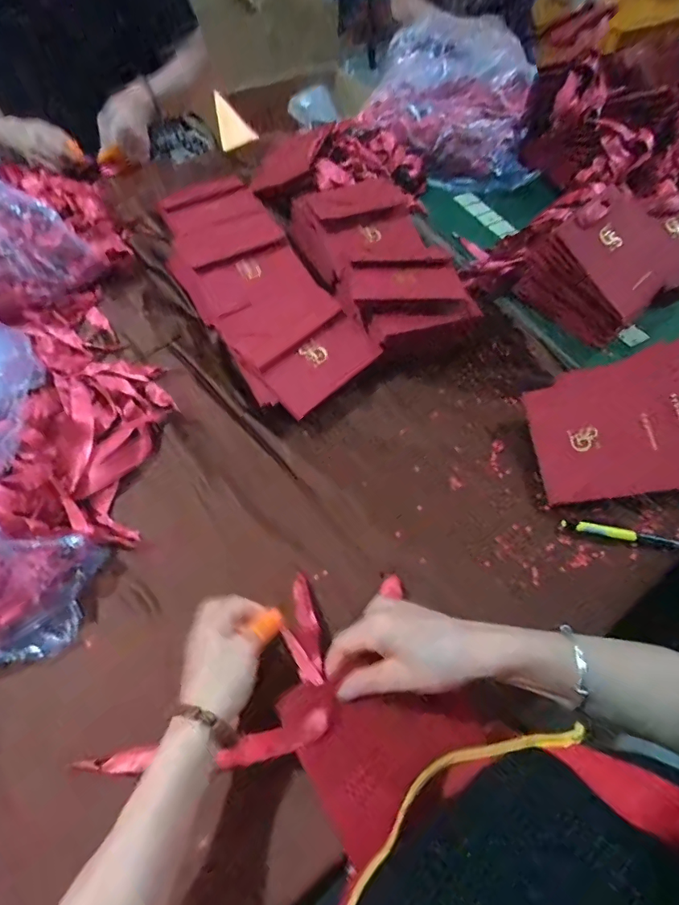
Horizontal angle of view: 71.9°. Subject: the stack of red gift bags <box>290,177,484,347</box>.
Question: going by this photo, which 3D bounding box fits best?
[{"bbox_3d":[0.054,-0.260,0.656,0.150,0.082,0.305,-22,61,-13],"label":"stack of red gift bags"}]

